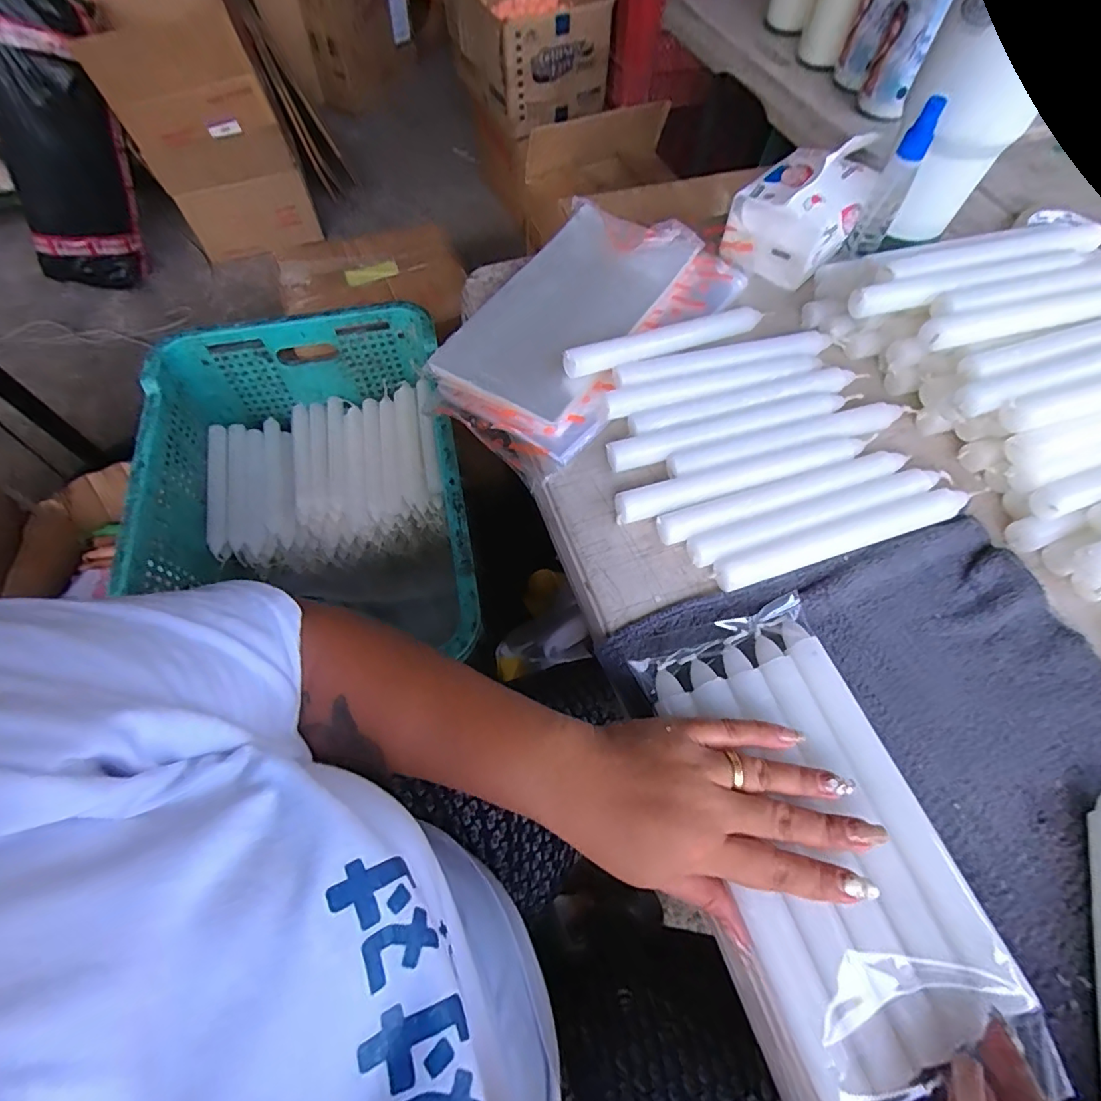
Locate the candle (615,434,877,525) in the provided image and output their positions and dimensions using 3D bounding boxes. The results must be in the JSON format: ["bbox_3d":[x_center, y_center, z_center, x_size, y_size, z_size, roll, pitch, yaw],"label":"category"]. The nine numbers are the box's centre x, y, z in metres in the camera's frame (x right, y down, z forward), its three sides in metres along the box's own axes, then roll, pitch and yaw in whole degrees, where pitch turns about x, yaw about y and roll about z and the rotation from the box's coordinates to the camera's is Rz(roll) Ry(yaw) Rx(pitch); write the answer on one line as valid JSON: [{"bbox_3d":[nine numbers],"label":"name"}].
[{"bbox_3d":[0.144,-0.051,0.397,0.197,0.020,0.026,-16,63,-8],"label":"candle"}]

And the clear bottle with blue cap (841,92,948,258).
[{"bbox_3d":[0.305,-0.326,0.470,0.029,0.121,0.026,30,66,15],"label":"clear bottle with blue cap"}]

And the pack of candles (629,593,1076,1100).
[{"bbox_3d":[0.137,0.139,0.280,0.111,0.020,0.215,-14,61,-9],"label":"pack of candles"}]

